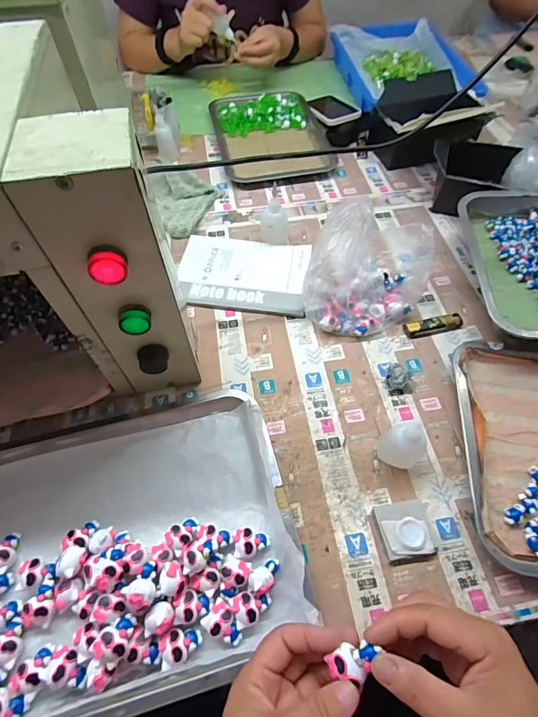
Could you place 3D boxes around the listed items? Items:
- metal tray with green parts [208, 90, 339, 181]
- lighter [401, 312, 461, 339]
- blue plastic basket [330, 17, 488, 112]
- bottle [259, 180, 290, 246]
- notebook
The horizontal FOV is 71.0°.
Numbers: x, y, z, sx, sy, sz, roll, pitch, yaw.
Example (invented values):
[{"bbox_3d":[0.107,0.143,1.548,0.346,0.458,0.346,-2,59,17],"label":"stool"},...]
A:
[{"bbox_3d":[-0.004,-0.477,0.784,0.215,0.028,0.301,-13,59,-8],"label":"metal tray with green parts"},{"bbox_3d":[0.227,-0.045,0.521,0.078,0.015,0.023,-12,59,-7],"label":"lighter"},{"bbox_3d":[0.292,-0.652,0.850,0.231,0.072,0.431,-7,58,-4],"label":"blue plastic basket"},{"bbox_3d":[0.009,-0.219,0.581,0.046,0.085,0.037,4,58,3],"label":"bottle"},{"bbox_3d":[-0.039,-0.130,0.574,0.190,0.010,0.135,6,59,4],"label":"notebook"}]

